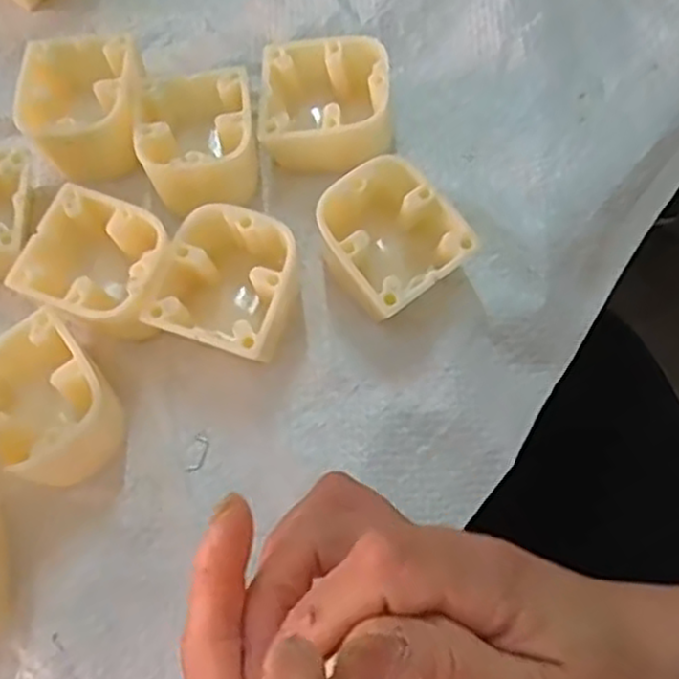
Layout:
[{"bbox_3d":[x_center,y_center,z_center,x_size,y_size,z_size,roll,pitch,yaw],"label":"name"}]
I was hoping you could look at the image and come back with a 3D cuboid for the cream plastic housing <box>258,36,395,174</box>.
[{"bbox_3d":[-0.006,-0.104,0.323,0.056,0.032,0.051,-4,70,0],"label":"cream plastic housing"}]

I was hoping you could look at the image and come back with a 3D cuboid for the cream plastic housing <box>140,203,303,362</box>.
[{"bbox_3d":[-0.042,-0.021,0.295,0.052,0.033,0.056,18,72,8],"label":"cream plastic housing"}]

